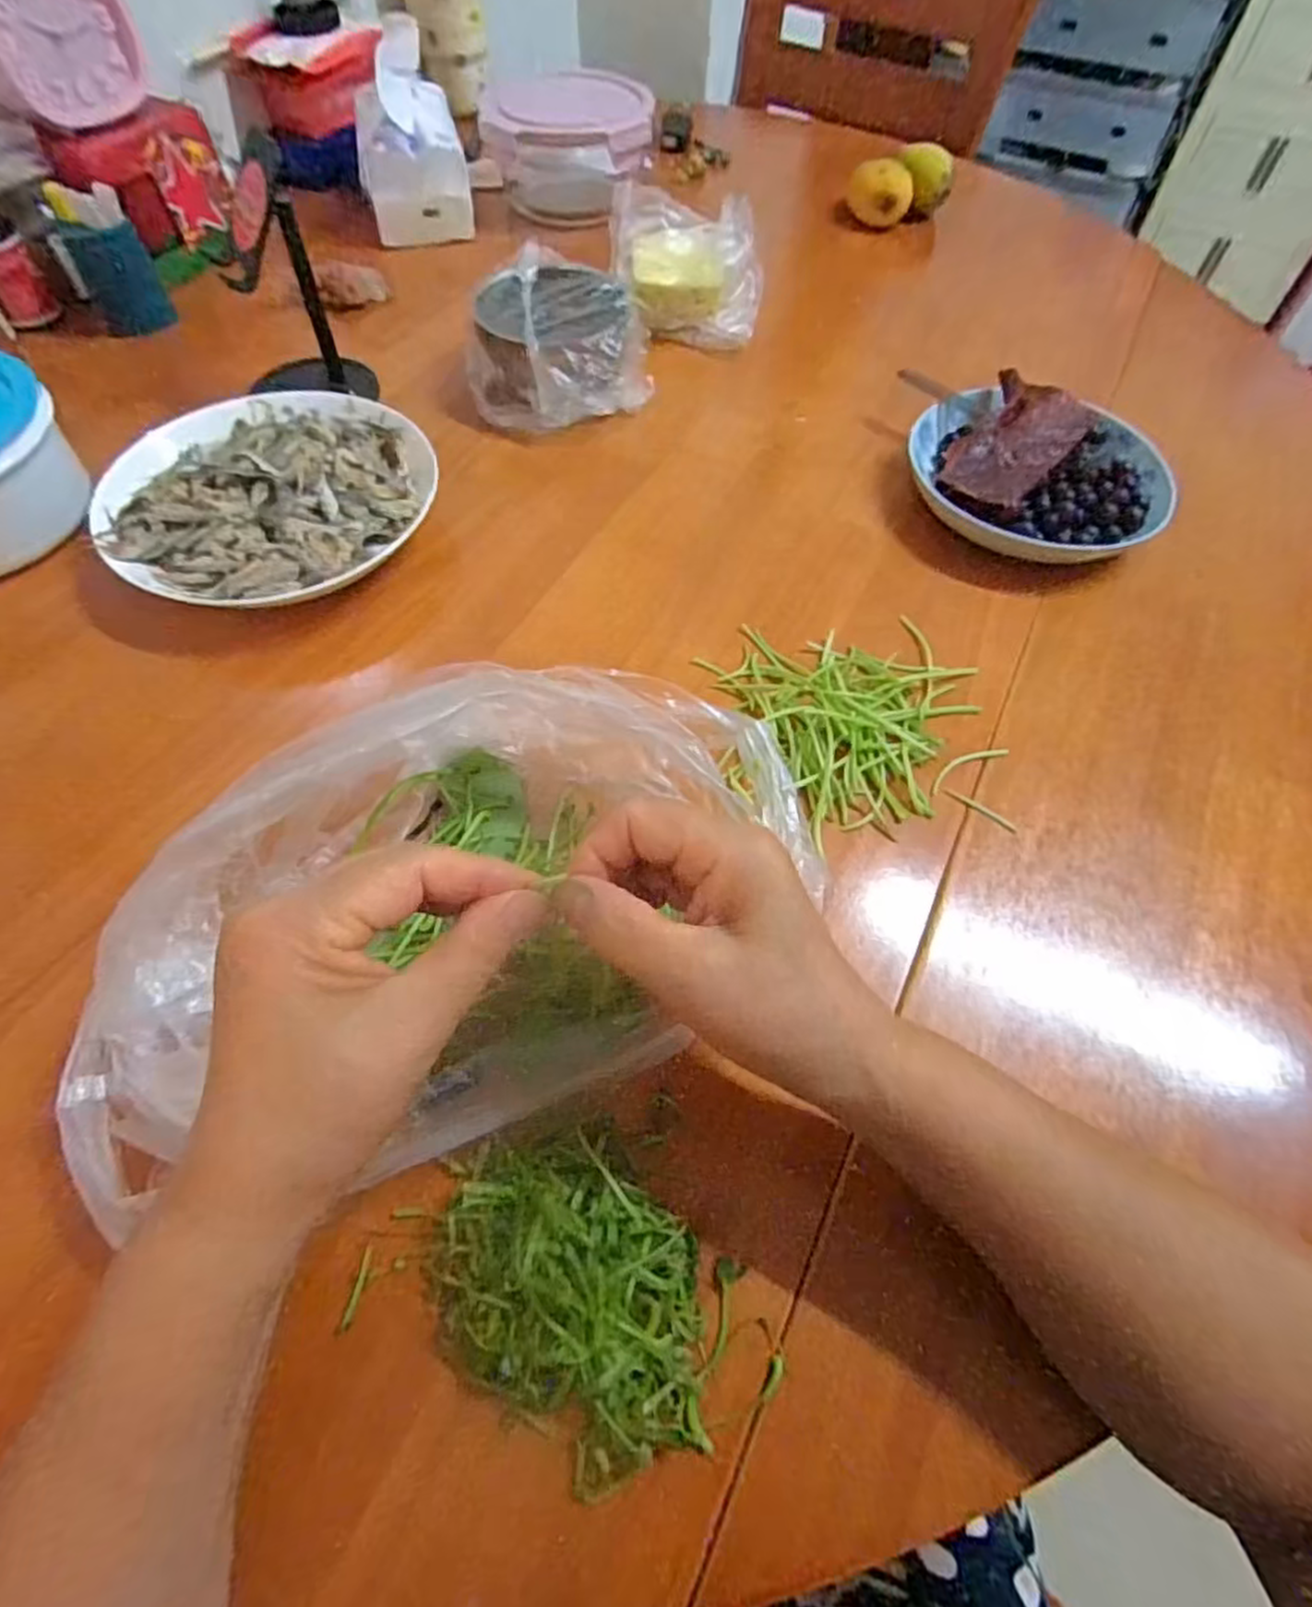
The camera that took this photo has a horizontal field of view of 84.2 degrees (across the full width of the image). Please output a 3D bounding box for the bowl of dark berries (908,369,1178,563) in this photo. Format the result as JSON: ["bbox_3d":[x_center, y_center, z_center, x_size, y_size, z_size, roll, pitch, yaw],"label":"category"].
[{"bbox_3d":[0.258,-0.225,0.500,0.170,0.052,0.139,29,62,15],"label":"bowl of dark berries"}]

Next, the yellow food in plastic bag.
[{"bbox_3d":[0.025,-0.441,0.607,0.118,0.094,0.081,0,59,-1],"label":"yellow food in plastic bag"}]

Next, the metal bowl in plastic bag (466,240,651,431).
[{"bbox_3d":[-0.071,-0.348,0.556,0.126,0.069,0.127,7,59,3],"label":"metal bowl in plastic bag"}]

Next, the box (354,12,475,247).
[{"bbox_3d":[-0.234,-0.623,0.683,0.092,0.132,0.120,-15,60,-10],"label":"box"}]

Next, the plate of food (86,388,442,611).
[{"bbox_3d":[-0.250,-0.202,0.480,0.198,0.043,0.181,-23,62,-15],"label":"plate of food"}]

